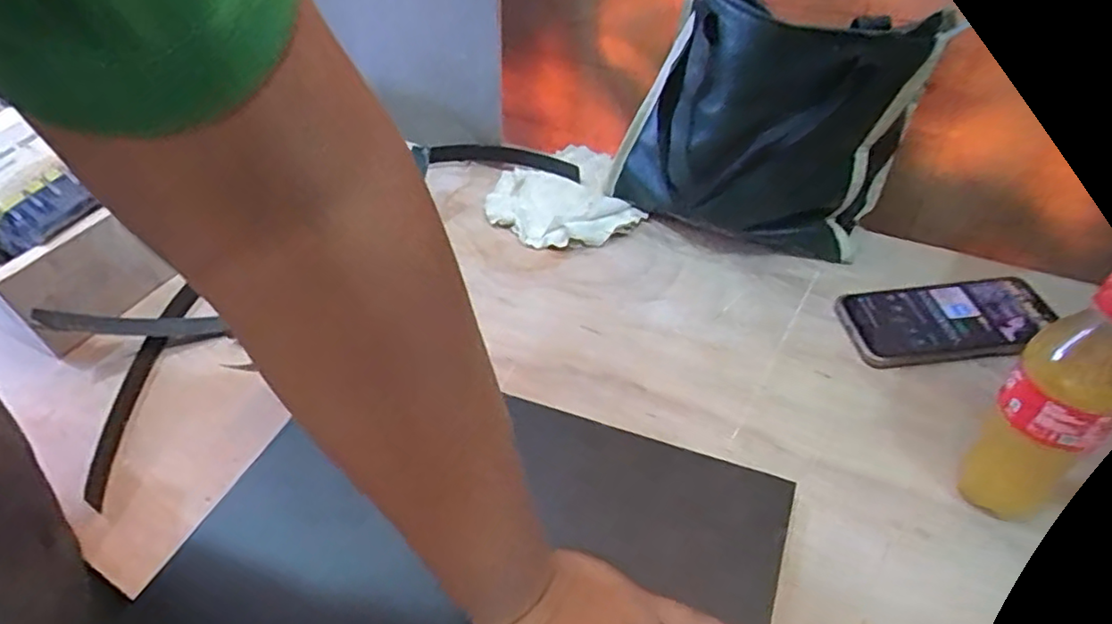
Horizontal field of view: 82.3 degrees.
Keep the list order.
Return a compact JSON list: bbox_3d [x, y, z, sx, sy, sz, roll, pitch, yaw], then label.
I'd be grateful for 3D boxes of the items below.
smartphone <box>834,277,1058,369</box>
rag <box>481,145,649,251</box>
[{"bbox_3d":[0.337,0.008,0.551,0.163,0.014,0.084,-4,45,2],"label":"smartphone"},{"bbox_3d":[-0.001,-0.132,0.729,0.156,0.025,0.177,-15,46,-9],"label":"rag"}]

